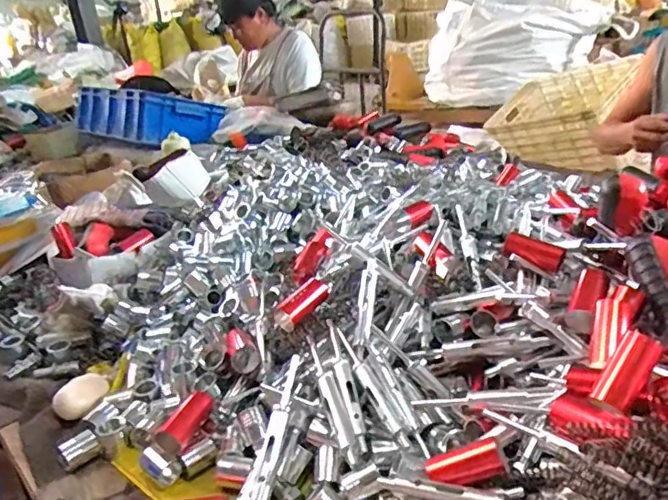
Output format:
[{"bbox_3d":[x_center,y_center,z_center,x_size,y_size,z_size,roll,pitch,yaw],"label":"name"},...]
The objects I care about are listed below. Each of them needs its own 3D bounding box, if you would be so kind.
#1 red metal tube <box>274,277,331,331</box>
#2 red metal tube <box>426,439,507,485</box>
[{"bbox_3d":[-0.034,0.059,0.615,0.028,0.035,0.072,20,50,43],"label":"red metal tube"},{"bbox_3d":[0.107,0.176,0.457,0.061,0.023,0.019,-19,22,13],"label":"red metal tube"}]

